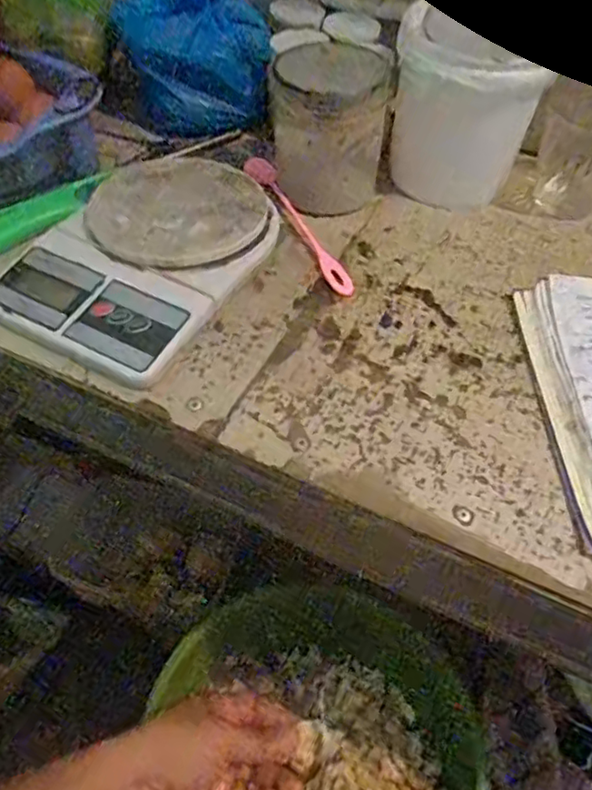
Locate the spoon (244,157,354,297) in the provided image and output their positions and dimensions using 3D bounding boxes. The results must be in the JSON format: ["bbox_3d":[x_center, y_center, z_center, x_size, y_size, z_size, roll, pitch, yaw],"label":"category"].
[{"bbox_3d":[0.000,-0.142,0.495,0.022,0.018,0.174,-21,55,-17],"label":"spoon"}]

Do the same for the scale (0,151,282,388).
[{"bbox_3d":[-0.110,-0.107,0.451,0.146,0.038,0.211,23,54,16],"label":"scale"}]

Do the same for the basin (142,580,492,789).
[{"bbox_3d":[0.010,0.323,0.567,0.311,0.087,0.315,1,51,-1],"label":"basin"}]

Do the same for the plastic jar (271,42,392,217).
[{"bbox_3d":[0.026,-0.213,0.496,0.089,0.106,0.076,3,51,1],"label":"plastic jar"}]

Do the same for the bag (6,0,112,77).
[{"bbox_3d":[-0.225,-0.370,0.558,0.086,0.086,0.118,-15,53,-13],"label":"bag"}]

